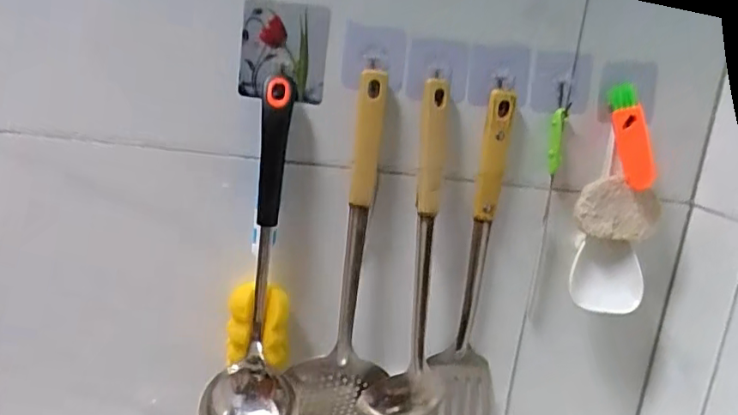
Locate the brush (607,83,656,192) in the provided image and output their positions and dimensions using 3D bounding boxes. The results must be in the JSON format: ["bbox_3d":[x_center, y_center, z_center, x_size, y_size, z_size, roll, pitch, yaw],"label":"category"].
[{"bbox_3d":[0.241,-0.064,0.527,0.028,0.097,0.014,-13,-3,39],"label":"brush"}]

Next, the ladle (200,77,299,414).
[{"bbox_3d":[-0.094,0.054,0.503,0.082,0.313,0.081,5,13,-9],"label":"ladle"}]

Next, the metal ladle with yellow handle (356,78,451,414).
[{"bbox_3d":[0.050,0.052,0.533,0.070,0.325,0.060,10,13,10],"label":"metal ladle with yellow handle"}]

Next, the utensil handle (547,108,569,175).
[{"bbox_3d":[0.178,-0.063,0.545,0.013,0.059,0.016,12,13,20],"label":"utensil handle"}]

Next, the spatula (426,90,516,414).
[{"bbox_3d":[0.104,0.078,0.549,0.089,0.374,0.054,4,14,-15],"label":"spatula"}]

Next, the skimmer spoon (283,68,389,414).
[{"bbox_3d":[-0.013,0.050,0.547,0.082,0.344,0.066,10,13,10],"label":"skimmer spoon"}]

